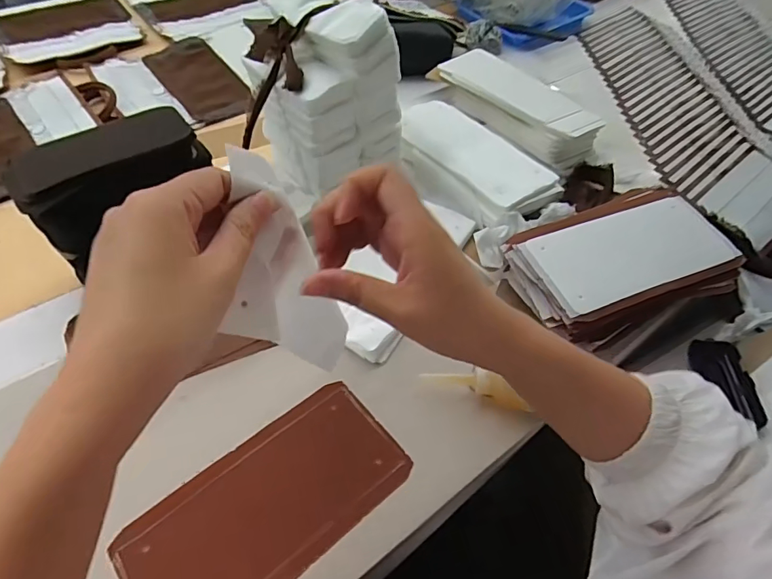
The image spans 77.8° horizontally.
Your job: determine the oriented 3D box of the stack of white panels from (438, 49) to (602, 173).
[{"bbox_3d":[0.223,-0.308,0.803,0.110,0.062,0.300,-31,61,-25],"label":"stack of white panels"}]

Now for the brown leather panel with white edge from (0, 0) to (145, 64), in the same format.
[{"bbox_3d":[-0.634,-0.518,0.943,0.242,0.016,0.273,-30,60,-24],"label":"brown leather panel with white edge"}]

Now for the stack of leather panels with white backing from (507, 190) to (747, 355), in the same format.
[{"bbox_3d":[0.283,-0.033,0.593,0.253,0.068,0.164,-17,56,-17],"label":"stack of leather panels with white backing"}]

